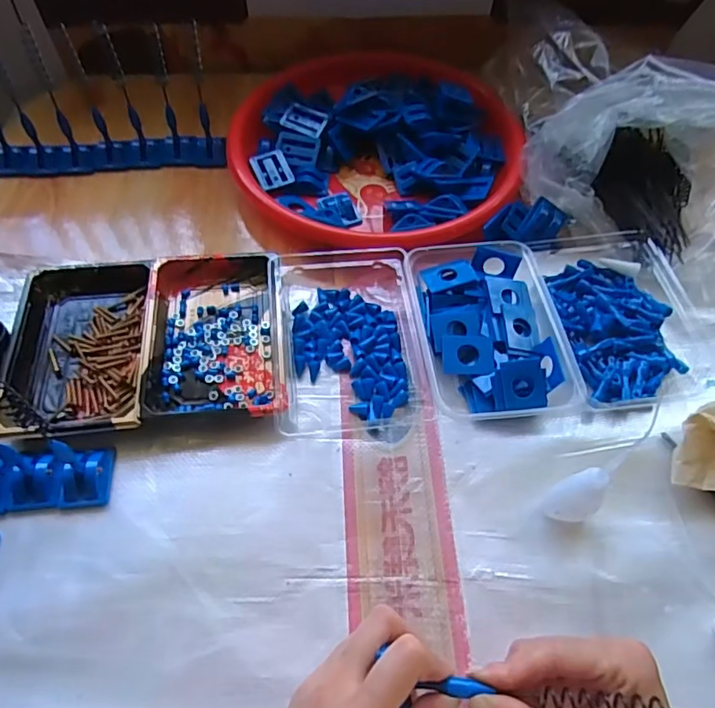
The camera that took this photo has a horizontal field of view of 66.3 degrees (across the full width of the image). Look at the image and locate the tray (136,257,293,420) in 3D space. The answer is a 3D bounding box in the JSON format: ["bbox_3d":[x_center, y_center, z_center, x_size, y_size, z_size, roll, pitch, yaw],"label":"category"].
[{"bbox_3d":[-0.115,-0.018,0.448,0.107,0.024,0.157,-6,57,-5],"label":"tray"}]

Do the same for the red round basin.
[{"bbox_3d":[0.022,-0.219,0.563,0.279,0.056,0.278,0,57,-1],"label":"red round basin"}]

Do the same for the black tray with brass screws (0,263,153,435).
[{"bbox_3d":[-0.221,-0.008,0.441,0.108,0.025,0.161,-5,57,-5],"label":"black tray with brass screws"}]

